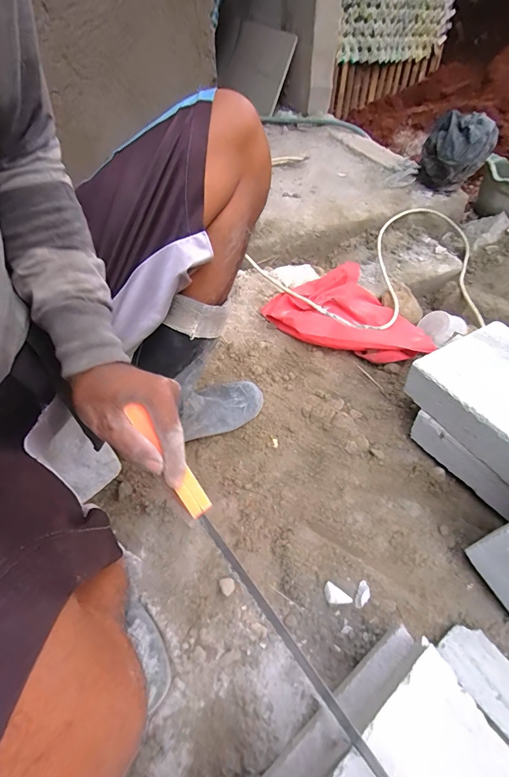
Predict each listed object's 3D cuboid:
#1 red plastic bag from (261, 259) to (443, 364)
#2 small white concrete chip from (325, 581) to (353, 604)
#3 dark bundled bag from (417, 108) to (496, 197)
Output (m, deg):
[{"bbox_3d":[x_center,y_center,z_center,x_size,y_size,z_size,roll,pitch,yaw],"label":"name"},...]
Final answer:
[{"bbox_3d":[0.207,-0.181,0.838,0.354,0.078,0.248,15,52,8],"label":"red plastic bag"},{"bbox_3d":[0.110,0.279,0.499,0.037,0.007,0.022,28,55,18],"label":"small white concrete chip"},{"bbox_3d":[0.583,-0.678,1.077,0.181,0.180,0.181,19,54,15],"label":"dark bundled bag"}]

